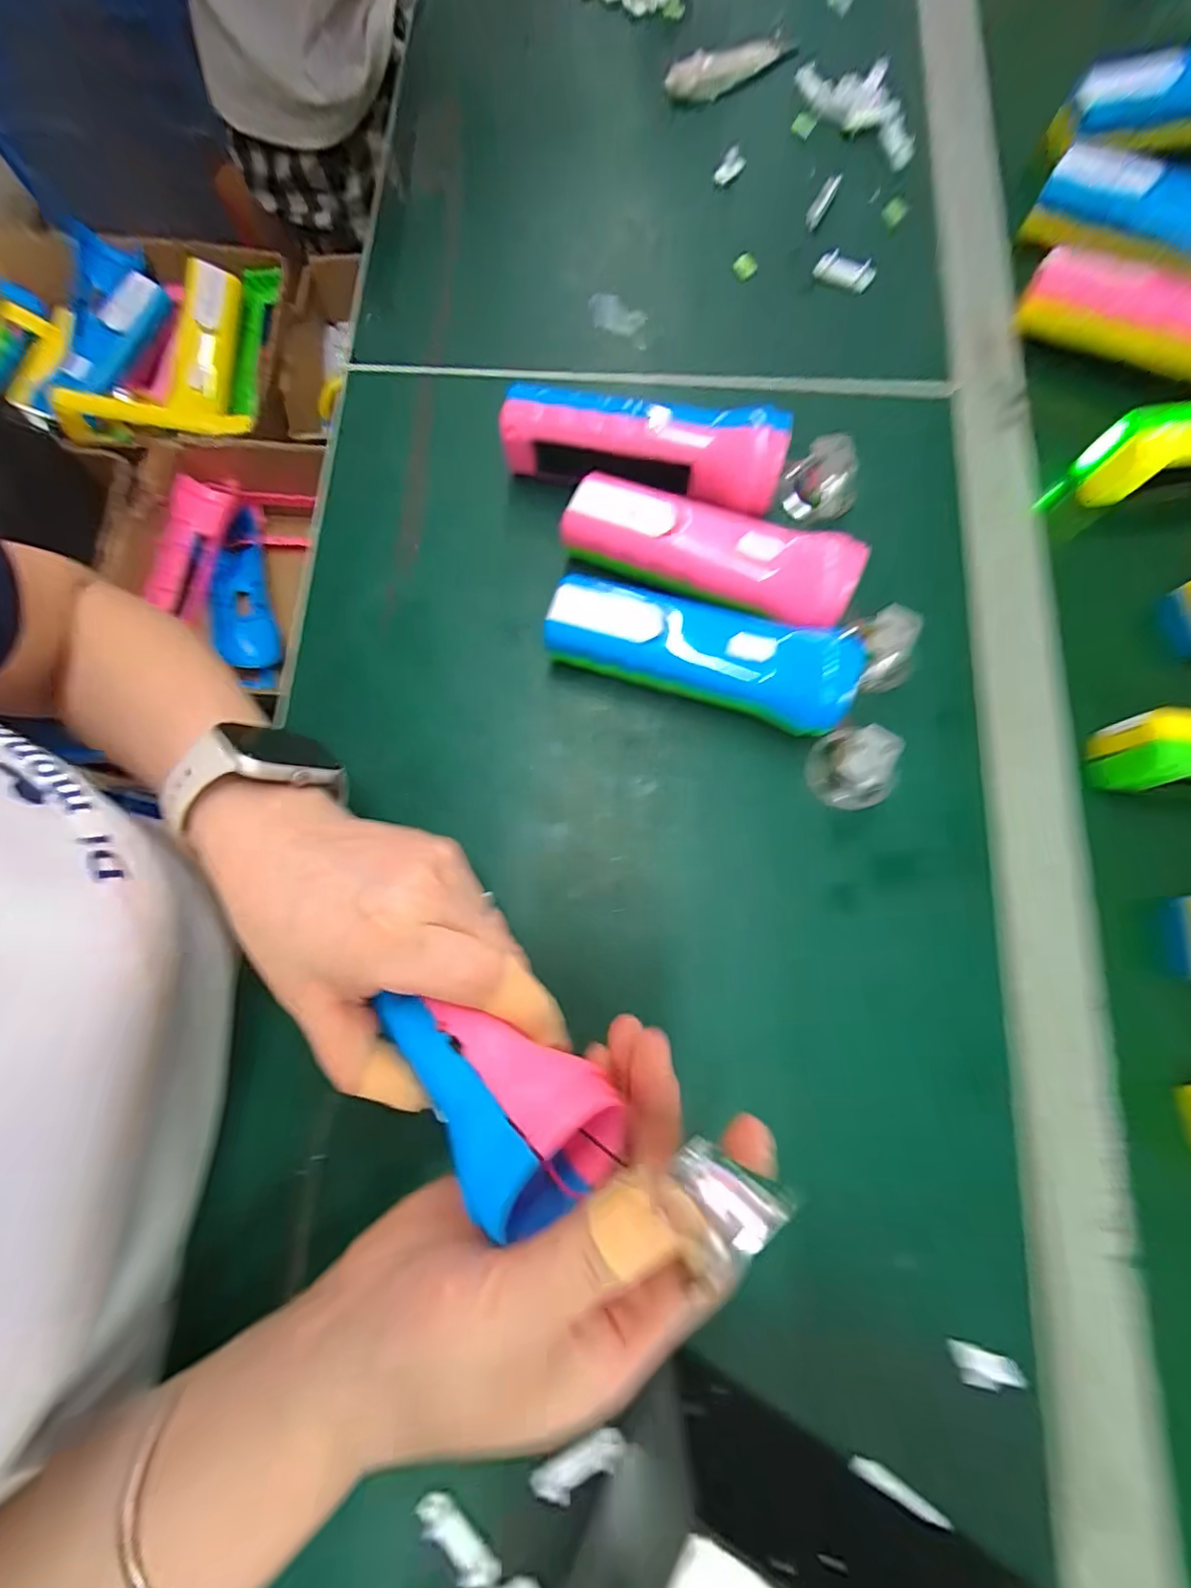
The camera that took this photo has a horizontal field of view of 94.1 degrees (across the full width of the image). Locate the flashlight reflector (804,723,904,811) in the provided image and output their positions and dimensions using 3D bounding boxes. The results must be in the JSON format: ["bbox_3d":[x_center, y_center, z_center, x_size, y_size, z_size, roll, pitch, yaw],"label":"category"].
[{"bbox_3d":[0.138,-0.013,0.292,0.042,0.028,0.038,33,80,7],"label":"flashlight reflector"}]

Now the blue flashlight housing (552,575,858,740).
[{"bbox_3d":[0.053,-0.073,0.296,0.157,0.045,0.043,17,78,4],"label":"blue flashlight housing"}]

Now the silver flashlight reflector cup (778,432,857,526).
[{"bbox_3d":[0.134,-0.184,0.326,0.042,0.036,0.031,13,78,3],"label":"silver flashlight reflector cup"}]

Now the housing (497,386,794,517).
[{"bbox_3d":[0.024,-0.192,0.318,0.157,0.054,0.046,13,78,3],"label":"housing"}]

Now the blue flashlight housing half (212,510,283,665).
[{"bbox_3d":[-0.325,-0.183,0.512,0.045,0.033,0.155,-15,79,-5],"label":"blue flashlight housing half"}]

